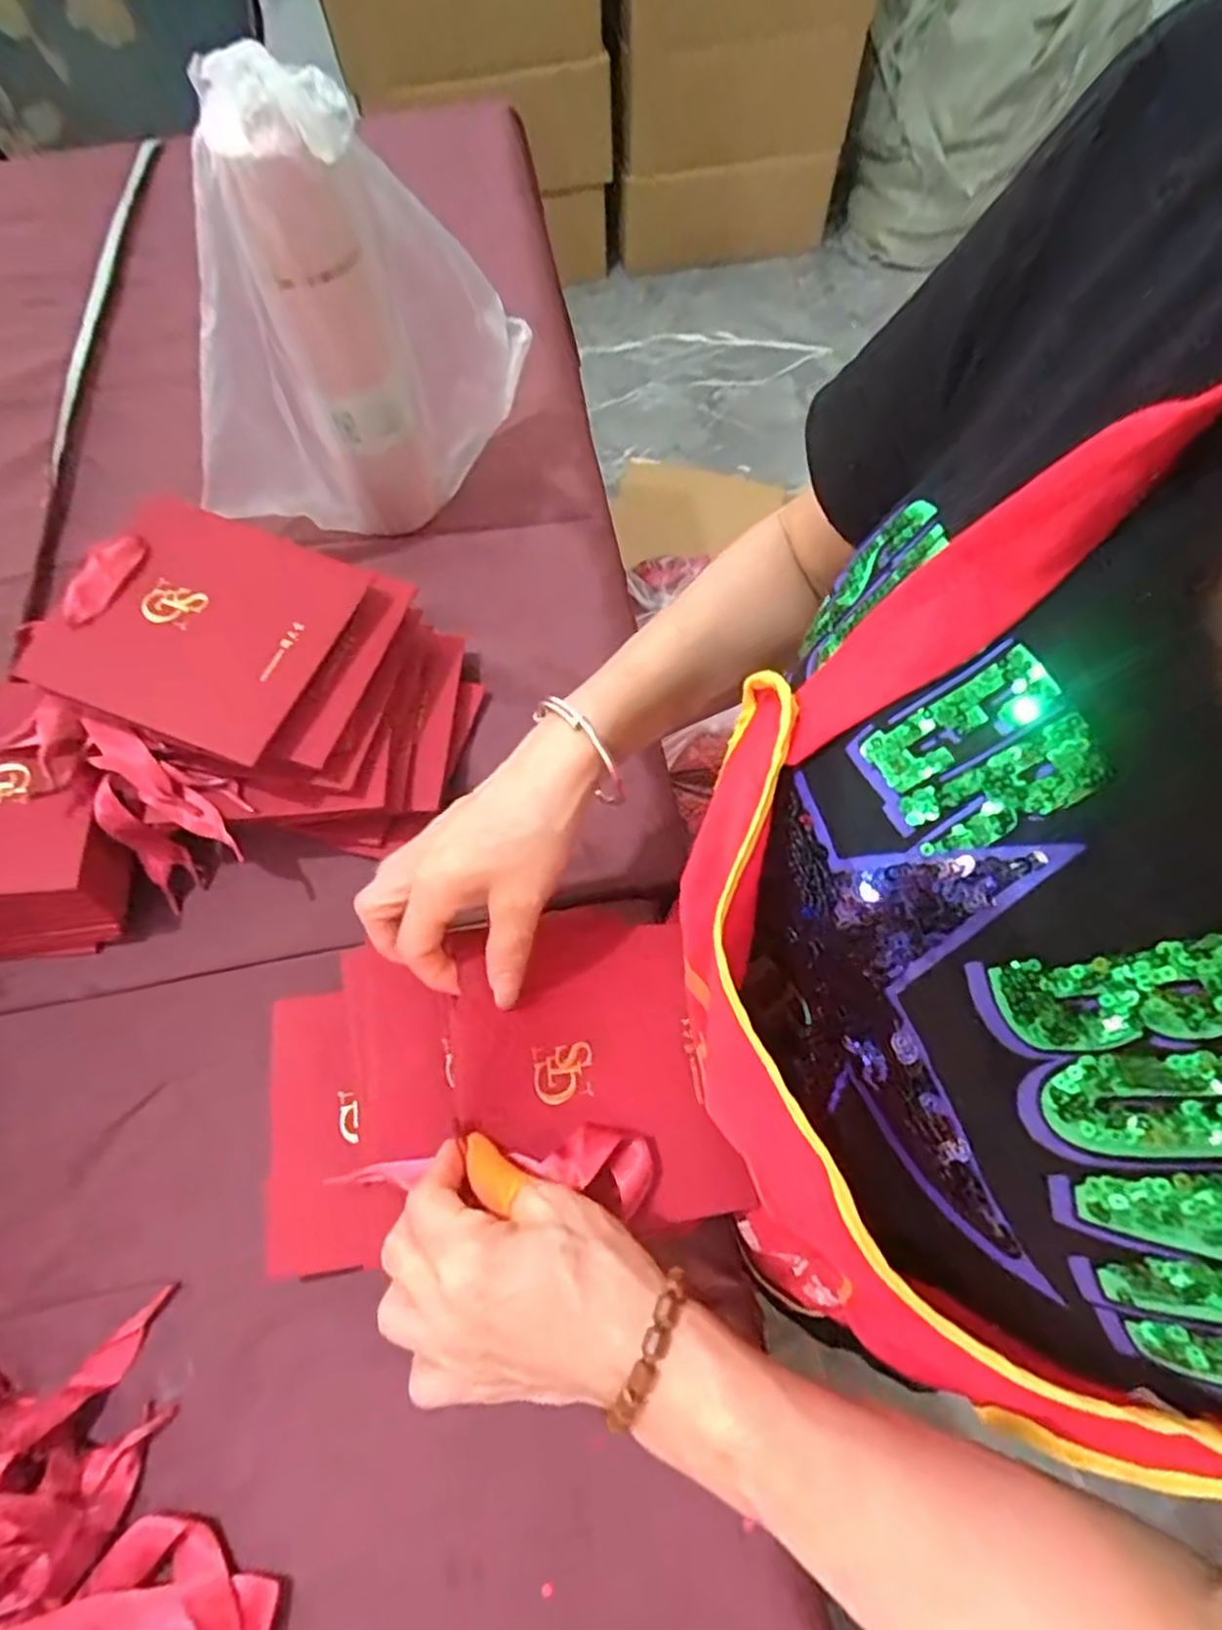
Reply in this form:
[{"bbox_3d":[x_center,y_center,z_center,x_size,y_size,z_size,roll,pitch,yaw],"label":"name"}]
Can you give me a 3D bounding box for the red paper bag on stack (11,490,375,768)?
[{"bbox_3d":[-0.228,-0.111,0.402,0.137,0.011,0.142,23,63,-5],"label":"red paper bag on stack"}]

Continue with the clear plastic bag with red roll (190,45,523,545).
[{"bbox_3d":[-0.163,-0.295,0.457,0.241,0.259,0.095,-22,68,-8],"label":"clear plastic bag with red roll"}]

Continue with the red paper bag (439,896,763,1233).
[{"bbox_3d":[-0.010,0.121,0.349,0.123,0.024,0.154,-8,70,-21],"label":"red paper bag"}]

